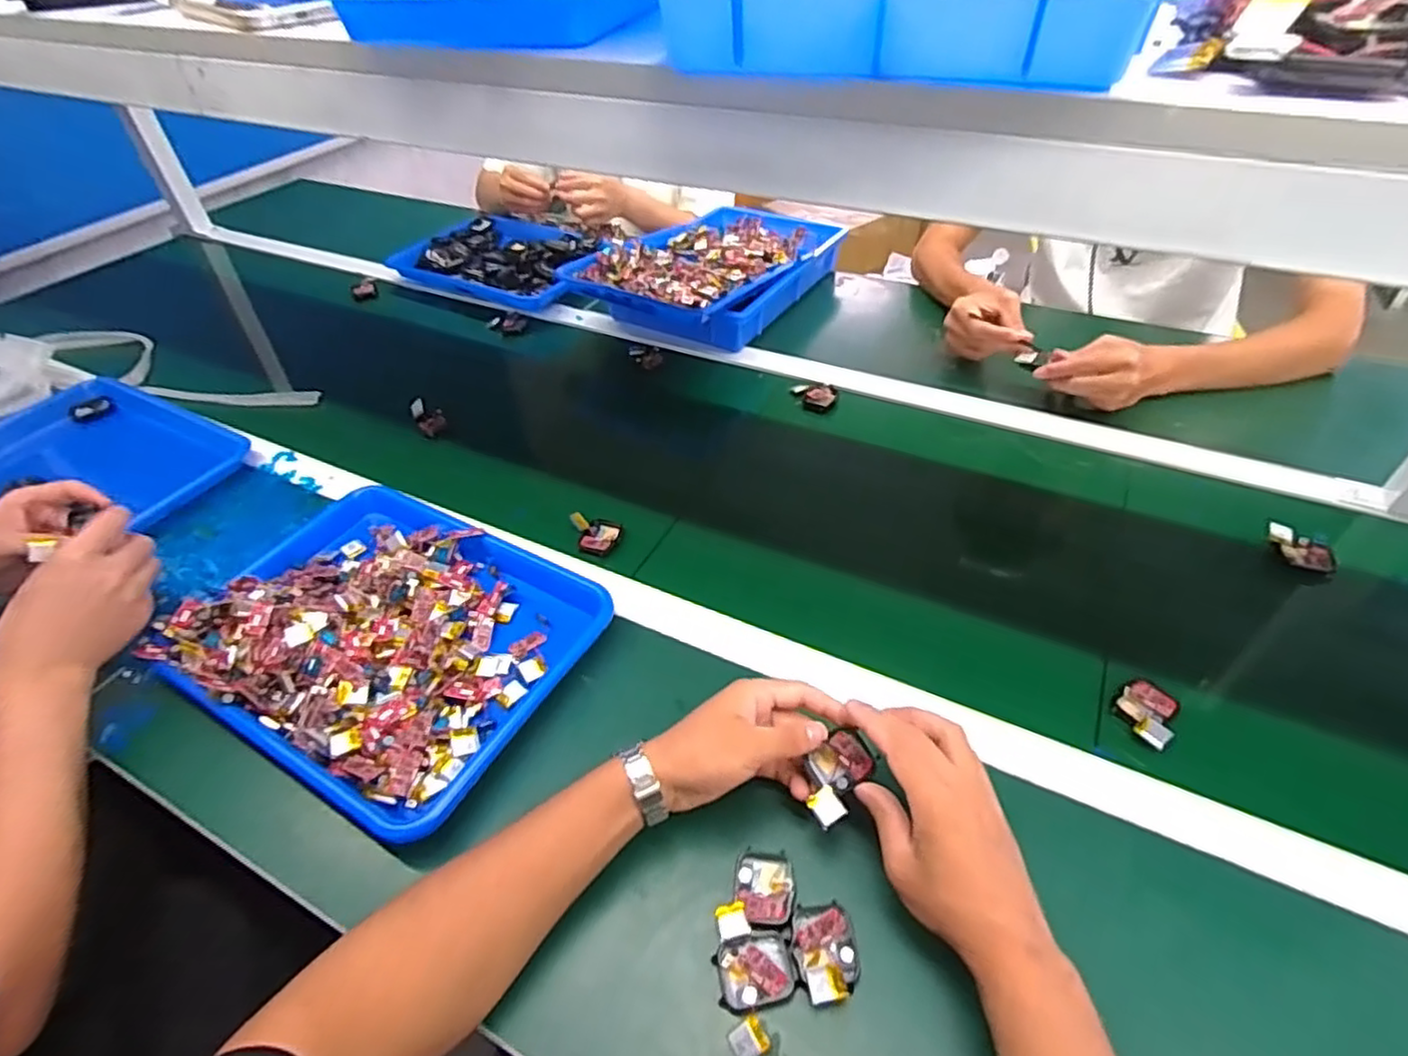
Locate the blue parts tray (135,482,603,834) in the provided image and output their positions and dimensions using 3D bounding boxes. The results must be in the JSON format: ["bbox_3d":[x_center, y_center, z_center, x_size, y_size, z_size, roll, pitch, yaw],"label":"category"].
[{"bbox_3d":[-0.274,0.086,0.594,0.329,0.042,0.250,21,49,23],"label":"blue parts tray"}]

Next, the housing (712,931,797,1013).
[{"bbox_3d":[0.031,0.271,0.420,0.047,0.010,0.038,-13,45,-10],"label":"housing"}]

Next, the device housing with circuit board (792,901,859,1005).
[{"bbox_3d":[0.076,0.262,0.424,0.038,0.013,0.053,-6,44,-3],"label":"device housing with circuit board"}]

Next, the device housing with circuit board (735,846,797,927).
[{"bbox_3d":[0.040,0.238,0.454,0.038,0.008,0.046,1,44,5],"label":"device housing with circuit board"}]

